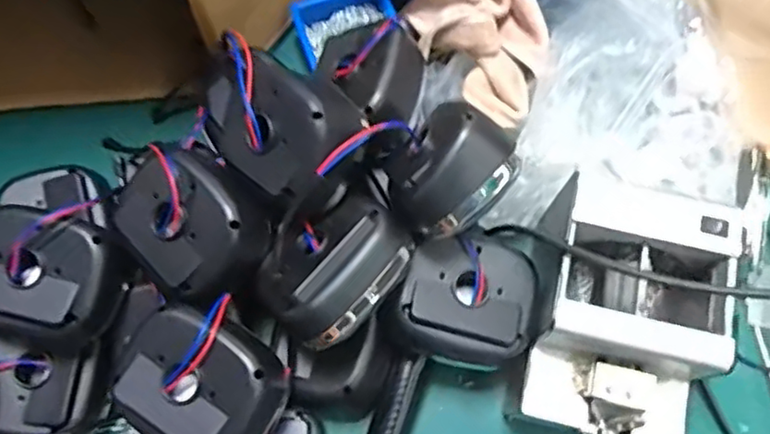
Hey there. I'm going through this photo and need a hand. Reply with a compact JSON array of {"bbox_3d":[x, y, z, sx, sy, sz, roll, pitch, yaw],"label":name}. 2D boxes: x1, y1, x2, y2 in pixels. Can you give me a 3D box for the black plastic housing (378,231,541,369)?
[{"bbox_3d":[0.064,0.065,0.509,0.109,0.053,0.096,16,77,-3],"label":"black plastic housing"}]

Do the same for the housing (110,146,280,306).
[{"bbox_3d":[-0.156,0.008,0.493,0.120,0.054,0.107,39,100,19],"label":"housing"}]

